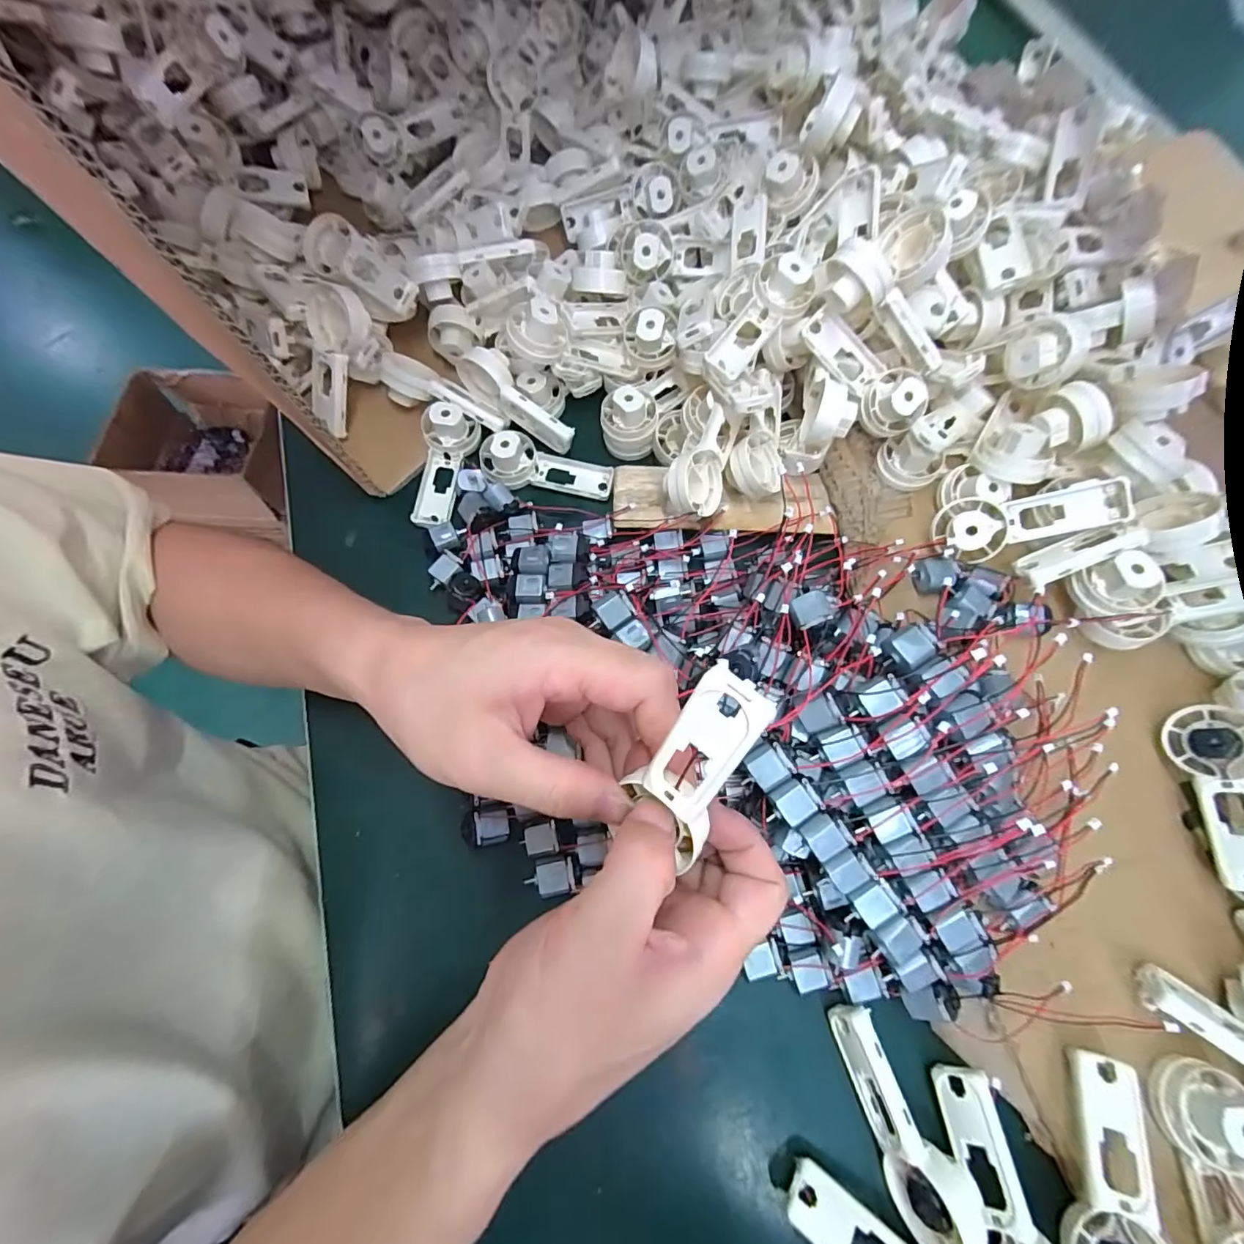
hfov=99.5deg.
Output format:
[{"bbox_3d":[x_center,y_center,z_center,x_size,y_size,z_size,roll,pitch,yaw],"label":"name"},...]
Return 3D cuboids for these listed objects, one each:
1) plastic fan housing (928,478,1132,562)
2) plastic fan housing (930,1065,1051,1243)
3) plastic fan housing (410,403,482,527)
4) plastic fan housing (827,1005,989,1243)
[{"bbox_3d":[0.234,-0.061,0.308,0.094,0.023,0.035,-11,70,15],"label":"plastic fan housing"},{"bbox_3d":[0.168,0.258,0.233,0.035,0.012,0.096,-21,66,25],"label":"plastic fan housing"},{"bbox_3d":[-0.124,-0.105,0.364,0.036,0.022,0.083,10,84,2],"label":"plastic fan housing"},{"bbox_3d":[0.128,0.233,0.244,0.031,0.028,0.092,-24,73,-10],"label":"plastic fan housing"}]

